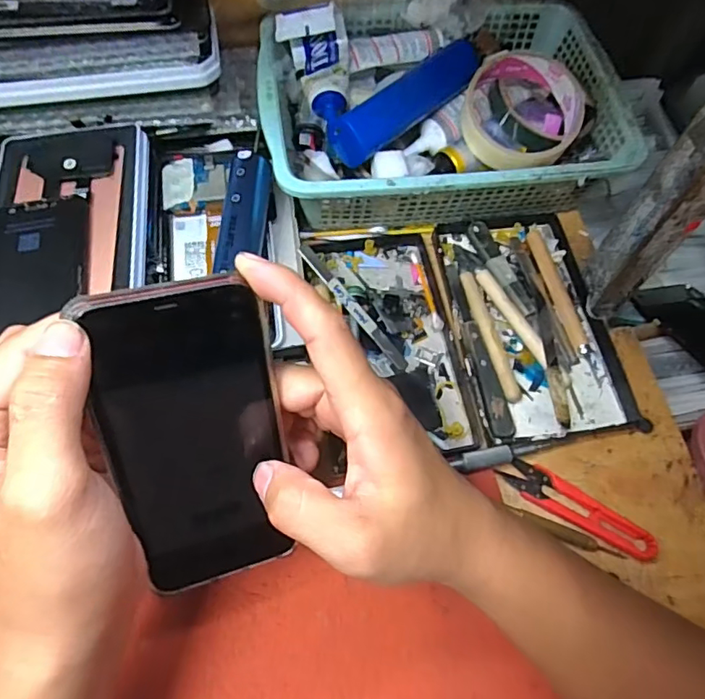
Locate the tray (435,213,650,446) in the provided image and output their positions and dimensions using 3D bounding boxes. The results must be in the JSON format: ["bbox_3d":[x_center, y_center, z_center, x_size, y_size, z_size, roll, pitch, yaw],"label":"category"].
[{"bbox_3d":[0.133,-0.024,0.389,0.119,0.018,0.178,-7,65,-5],"label":"tray"}]

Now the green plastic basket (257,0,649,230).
[{"bbox_3d":[0.067,-0.190,0.423,0.269,0.077,0.192,-7,65,-5],"label":"green plastic basket"}]

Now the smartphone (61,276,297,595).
[{"bbox_3d":[-0.069,0.044,0.240,0.071,0.149,0.007,-12,24,-18],"label":"smartphone"}]

